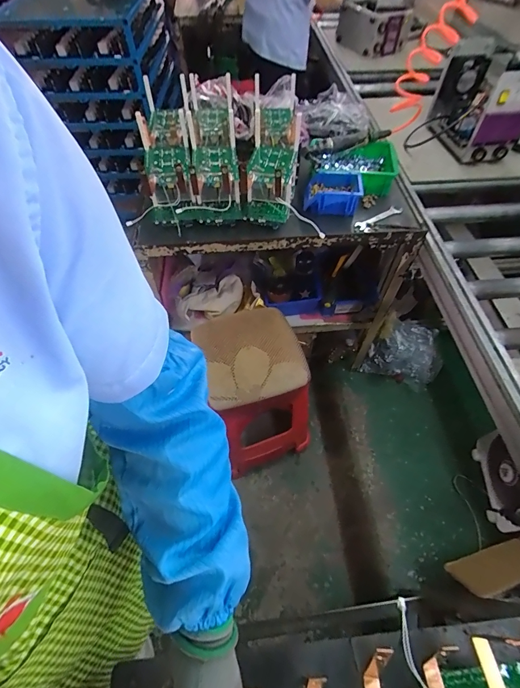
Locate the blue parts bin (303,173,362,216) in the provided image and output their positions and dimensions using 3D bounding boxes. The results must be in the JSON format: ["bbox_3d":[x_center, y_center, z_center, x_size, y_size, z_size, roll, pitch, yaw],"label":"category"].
[{"bbox_3d":[0.199,-0.416,0.952,0.149,0.060,0.120,3,56,2],"label":"blue parts bin"}]

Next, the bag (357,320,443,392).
[{"bbox_3d":[0.605,0.053,1.440,0.295,0.237,0.152,22,59,14],"label":"bag"}]

